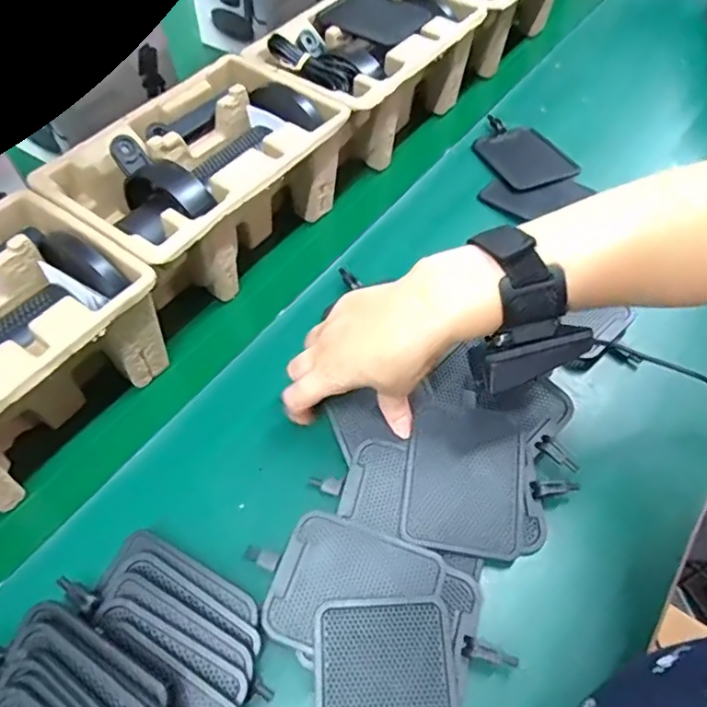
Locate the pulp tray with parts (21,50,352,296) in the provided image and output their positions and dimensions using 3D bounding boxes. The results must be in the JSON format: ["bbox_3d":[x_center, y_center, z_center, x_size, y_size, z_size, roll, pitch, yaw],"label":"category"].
[{"bbox_3d":[-0.124,-0.143,0.502,0.155,0.108,0.233,32,60,21],"label":"pulp tray with parts"}]

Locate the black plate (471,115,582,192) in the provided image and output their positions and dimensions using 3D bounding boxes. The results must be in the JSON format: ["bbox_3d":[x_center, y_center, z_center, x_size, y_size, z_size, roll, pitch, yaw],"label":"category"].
[{"bbox_3d":[0.181,-0.219,0.612,0.085,0.014,0.130,-16,55,-11],"label":"black plate"}]

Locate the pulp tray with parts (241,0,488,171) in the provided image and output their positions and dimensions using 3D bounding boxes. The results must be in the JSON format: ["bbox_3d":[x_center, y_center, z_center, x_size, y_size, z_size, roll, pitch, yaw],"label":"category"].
[{"bbox_3d":[0.017,-0.298,0.610,0.146,0.120,0.231,30,60,20],"label":"pulp tray with parts"}]

